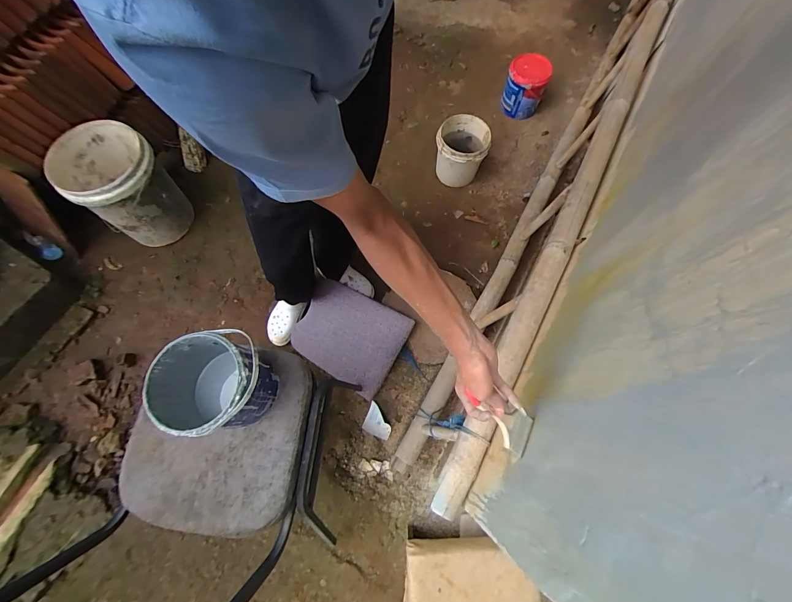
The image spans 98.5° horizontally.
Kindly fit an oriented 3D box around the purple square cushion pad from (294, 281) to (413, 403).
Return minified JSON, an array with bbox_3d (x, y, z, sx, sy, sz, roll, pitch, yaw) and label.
[{"bbox_3d":[-0.171,0.125,1.222,0.372,0.028,0.306,26,96,6],"label":"purple square cushion pad"}]

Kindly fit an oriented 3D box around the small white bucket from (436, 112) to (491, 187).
[{"bbox_3d":[0.272,-0.623,1.455,0.206,0.223,0.214,1,70,-1],"label":"small white bucket"}]

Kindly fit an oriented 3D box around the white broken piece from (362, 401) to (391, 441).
[{"bbox_3d":[-0.060,0.422,1.201,0.100,0.017,0.101,21,71,9],"label":"white broken piece"}]

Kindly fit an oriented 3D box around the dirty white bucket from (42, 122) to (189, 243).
[{"bbox_3d":[-1.000,-0.421,1.294,0.299,0.353,0.329,-42,77,-14],"label":"dirty white bucket"}]

